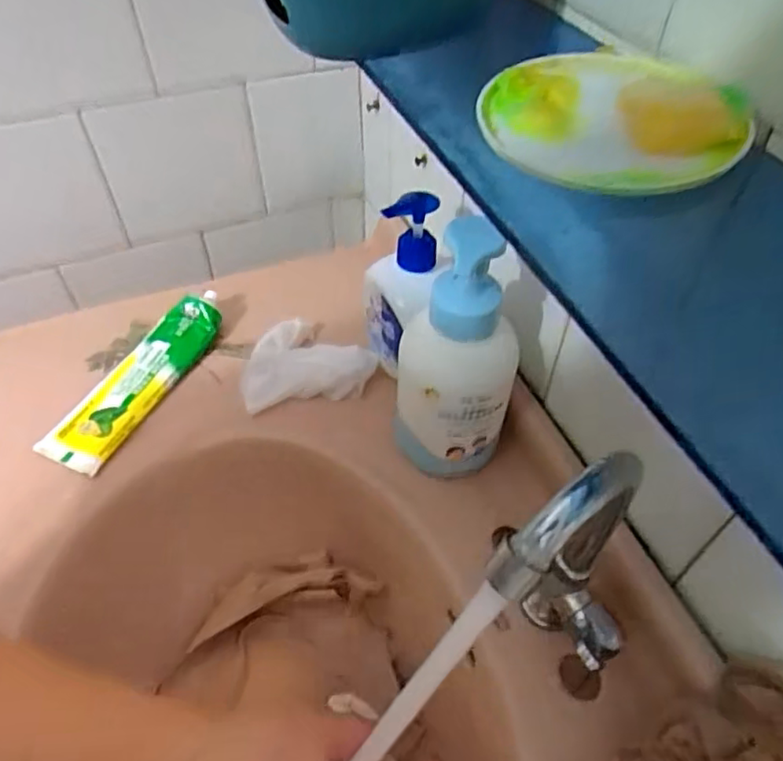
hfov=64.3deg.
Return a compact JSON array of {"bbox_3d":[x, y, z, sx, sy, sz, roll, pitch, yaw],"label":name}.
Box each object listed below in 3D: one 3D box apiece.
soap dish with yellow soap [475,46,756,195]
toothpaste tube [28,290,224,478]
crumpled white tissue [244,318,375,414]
[{"bbox_3d":[0.084,-0.103,0.245,0.092,0.014,0.095,0,50,0],"label":"soap dish with yellow soap"},{"bbox_3d":[-0.214,-0.006,0.539,0.057,0.032,0.198,21,53,16],"label":"toothpaste tube"},{"bbox_3d":[-0.075,-0.020,0.542,0.111,0.034,0.084,-10,51,-9],"label":"crumpled white tissue"}]

